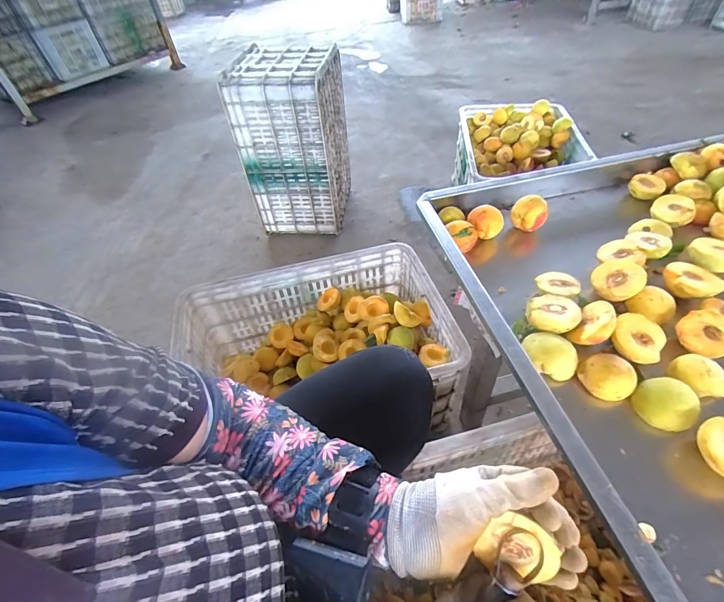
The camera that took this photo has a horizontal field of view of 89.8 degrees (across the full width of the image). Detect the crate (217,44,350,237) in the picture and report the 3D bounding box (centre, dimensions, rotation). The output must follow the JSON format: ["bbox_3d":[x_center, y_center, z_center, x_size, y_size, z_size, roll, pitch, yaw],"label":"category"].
[{"bbox_3d":[-0.207,-0.485,1.191,0.269,0.529,0.294,5,50,10],"label":"crate"}]

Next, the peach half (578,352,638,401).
[{"bbox_3d":[0.292,0.090,0.433,0.044,0.035,0.053,-27,52,-17],"label":"peach half"}]

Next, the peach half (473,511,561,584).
[{"bbox_3d":[0.119,0.182,0.279,0.056,0.047,0.025,10,16,21],"label":"peach half"}]

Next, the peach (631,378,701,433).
[{"bbox_3d":[0.340,0.114,0.407,0.050,0.030,0.052,8,50,13],"label":"peach"}]

